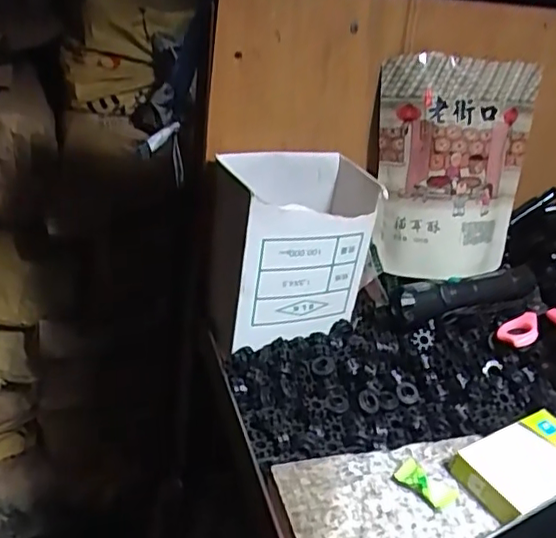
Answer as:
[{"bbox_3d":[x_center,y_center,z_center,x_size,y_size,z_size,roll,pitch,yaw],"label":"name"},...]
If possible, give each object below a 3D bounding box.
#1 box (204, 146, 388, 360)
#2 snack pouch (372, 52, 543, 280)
[{"bbox_3d":[0.013,-0.020,0.521,0.123,0.135,0.090,-5,31,-20],"label":"box"},{"bbox_3d":[0.153,-0.087,0.535,0.138,0.188,0.031,4,13,-10],"label":"snack pouch"}]

